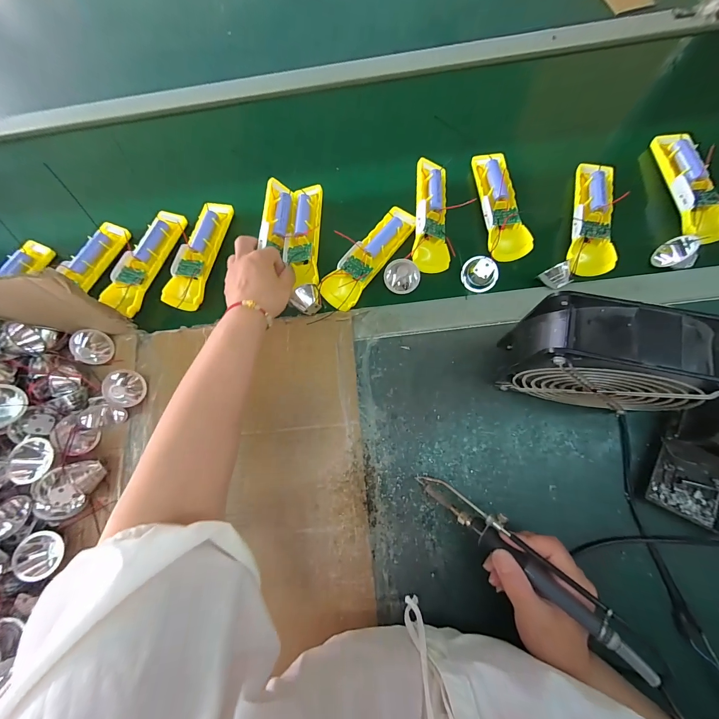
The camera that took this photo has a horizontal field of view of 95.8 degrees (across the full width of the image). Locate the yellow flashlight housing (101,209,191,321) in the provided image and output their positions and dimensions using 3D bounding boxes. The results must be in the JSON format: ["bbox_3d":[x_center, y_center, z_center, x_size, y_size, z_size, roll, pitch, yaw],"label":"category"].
[{"bbox_3d":[-0.294,-0.138,0.443,0.044,0.021,0.158,19,77,9],"label":"yellow flashlight housing"}]

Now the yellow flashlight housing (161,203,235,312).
[{"bbox_3d":[-0.219,-0.144,0.441,0.050,0.022,0.162,10,76,7],"label":"yellow flashlight housing"}]

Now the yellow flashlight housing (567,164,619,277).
[{"bbox_3d":[0.290,-0.175,0.403,0.046,0.033,0.150,10,76,7],"label":"yellow flashlight housing"}]

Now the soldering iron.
[{"bbox_3d":[0.134,0.166,0.282,0.204,0.019,0.027,33,75,38],"label":"soldering iron"}]

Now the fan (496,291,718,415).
[{"bbox_3d":[0.213,0.006,0.303,0.149,0.149,0.061,13,76,8],"label":"fan"}]

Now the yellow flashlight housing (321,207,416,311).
[{"bbox_3d":[0.012,-0.136,0.425,0.050,0.030,0.157,34,80,12],"label":"yellow flashlight housing"}]

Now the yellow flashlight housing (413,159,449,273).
[{"bbox_3d":[0.092,-0.189,0.421,0.046,0.029,0.151,0,85,2],"label":"yellow flashlight housing"}]

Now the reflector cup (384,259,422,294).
[{"bbox_3d":[0.053,-0.100,0.413,0.044,0.030,0.051,4,75,6],"label":"reflector cup"}]

